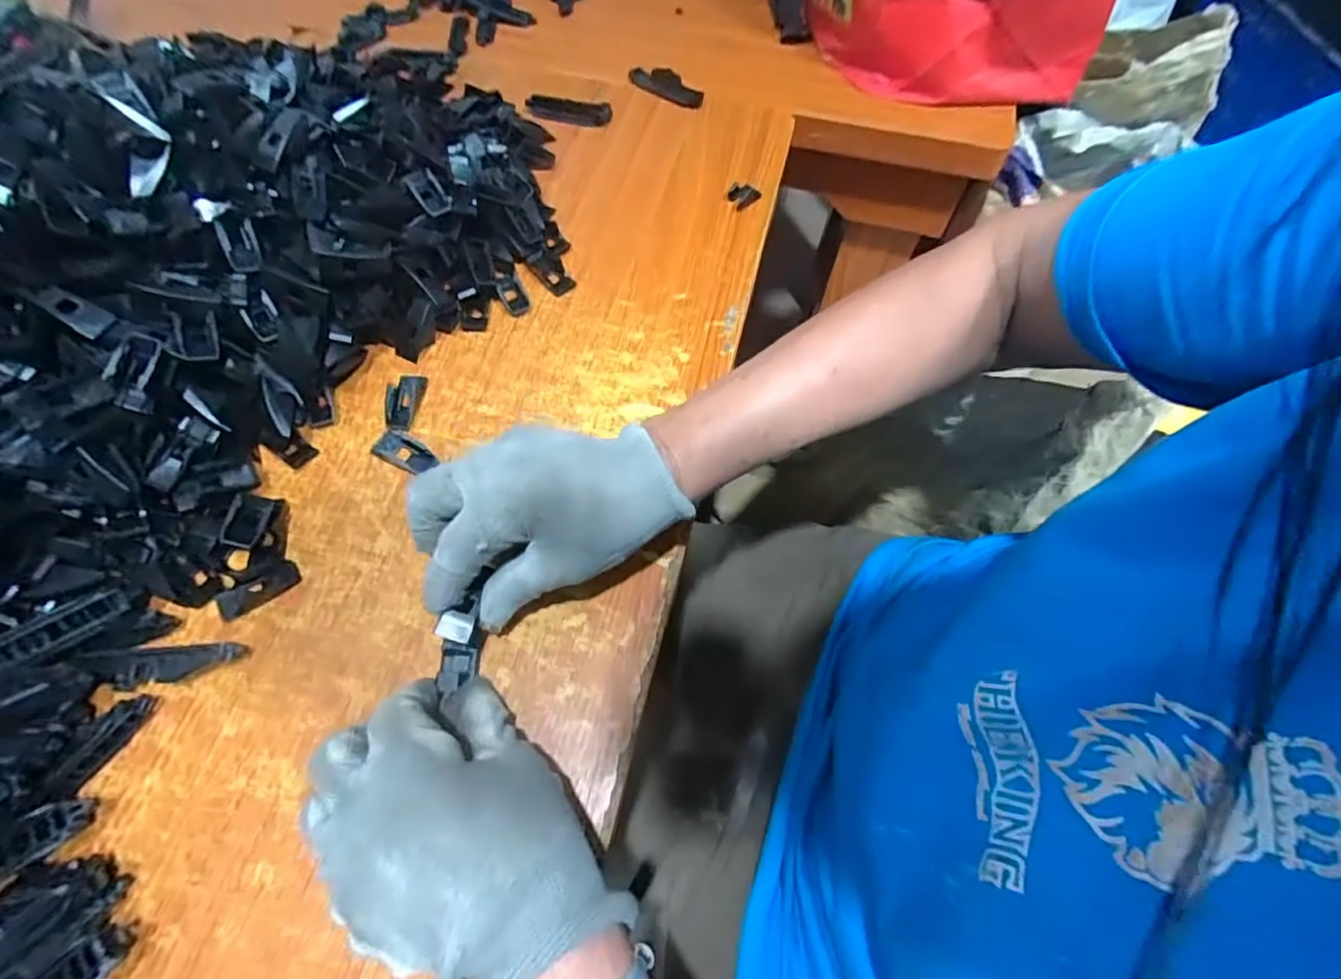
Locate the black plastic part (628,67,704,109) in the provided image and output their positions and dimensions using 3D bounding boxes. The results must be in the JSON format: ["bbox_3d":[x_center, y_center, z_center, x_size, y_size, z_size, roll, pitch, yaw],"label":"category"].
[{"bbox_3d":[-0.006,-0.372,0.546,0.074,0.017,0.026,32,66,13],"label":"black plastic part"}]

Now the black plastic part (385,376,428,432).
[{"bbox_3d":[-0.175,-0.057,0.389,0.023,0.006,0.042,2,63,-2],"label":"black plastic part"}]

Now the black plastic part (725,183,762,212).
[{"bbox_3d":[0.061,-0.243,0.492,0.025,0.012,0.021,-33,69,-17],"label":"black plastic part"}]

